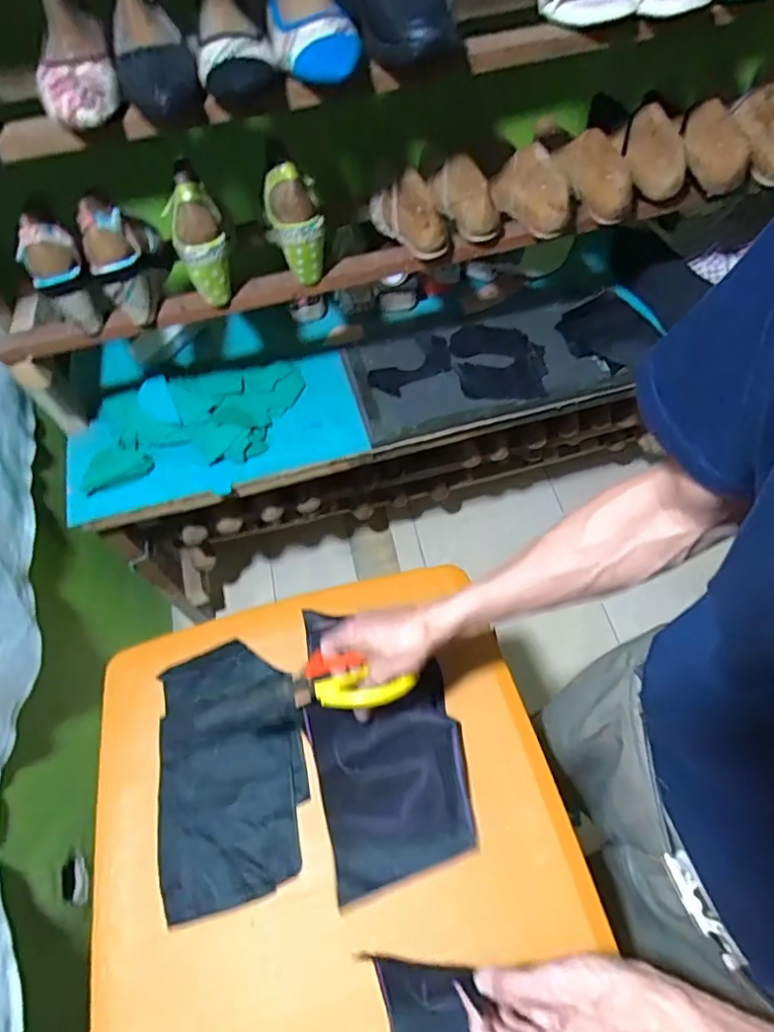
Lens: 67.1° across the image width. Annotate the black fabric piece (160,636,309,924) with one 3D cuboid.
[{"bbox_3d":[-0.175,0.275,0.650,0.159,0.010,0.264,-13,60,-3],"label":"black fabric piece"}]

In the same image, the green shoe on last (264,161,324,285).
[{"bbox_3d":[-0.118,-0.382,0.770,0.067,0.138,0.058,-13,60,-3],"label":"green shoe on last"}]

